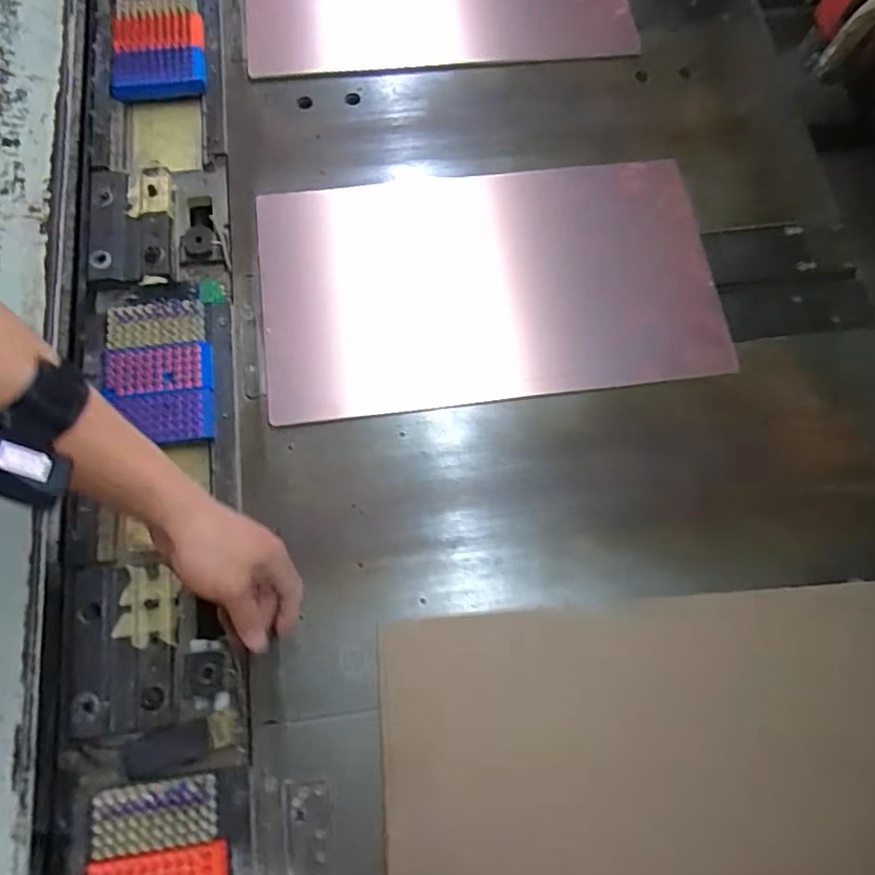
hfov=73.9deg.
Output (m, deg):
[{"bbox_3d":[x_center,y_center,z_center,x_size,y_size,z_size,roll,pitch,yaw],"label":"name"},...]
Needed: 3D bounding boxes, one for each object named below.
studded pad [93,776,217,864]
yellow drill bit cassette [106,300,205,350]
[{"bbox_3d":[-0.244,0.327,0.503,0.102,0.018,0.051,-7,74,-3],"label":"studded pad"},{"bbox_3d":[-0.306,-0.119,0.633,0.100,0.019,0.053,-5,74,-3],"label":"yellow drill bit cassette"}]

